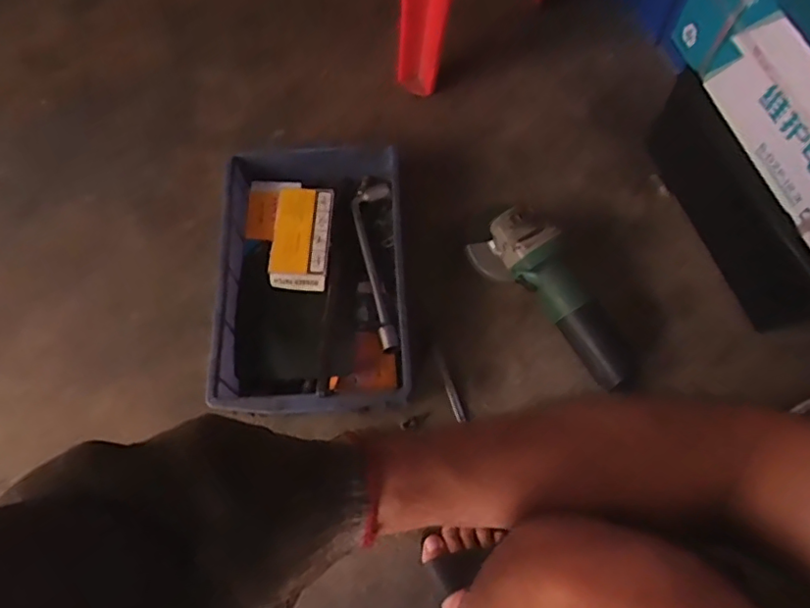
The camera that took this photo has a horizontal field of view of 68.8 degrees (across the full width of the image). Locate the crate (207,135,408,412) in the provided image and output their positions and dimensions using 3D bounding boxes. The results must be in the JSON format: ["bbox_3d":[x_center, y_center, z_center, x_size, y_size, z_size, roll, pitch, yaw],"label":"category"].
[{"bbox_3d":[-0.115,-0.037,0.774,0.234,0.095,0.382,-4,67,0],"label":"crate"}]

